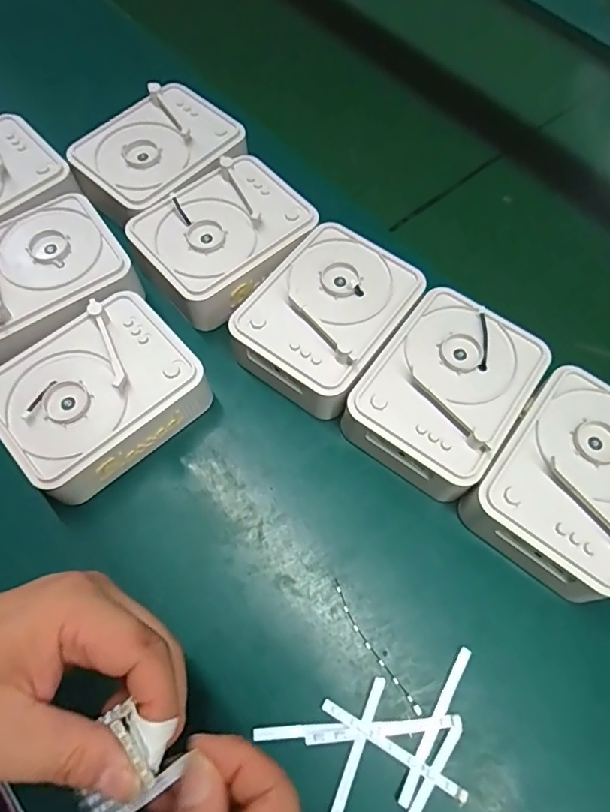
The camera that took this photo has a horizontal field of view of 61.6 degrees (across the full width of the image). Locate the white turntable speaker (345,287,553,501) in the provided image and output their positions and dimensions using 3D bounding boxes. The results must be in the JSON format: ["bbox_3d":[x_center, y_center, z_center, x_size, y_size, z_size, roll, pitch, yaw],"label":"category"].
[{"bbox_3d":[0.095,-0.008,0.356,0.094,0.053,0.127,34,69,13],"label":"white turntable speaker"}]

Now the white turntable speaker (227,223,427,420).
[{"bbox_3d":[0.017,-0.064,0.377,0.100,0.053,0.125,40,70,16],"label":"white turntable speaker"}]

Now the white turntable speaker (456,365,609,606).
[{"bbox_3d":[0.172,0.049,0.332,0.096,0.045,0.129,36,69,14],"label":"white turntable speaker"}]

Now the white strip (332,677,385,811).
[{"bbox_3d":[0.027,0.197,0.283,0.007,0.004,0.088,22,66,8],"label":"white strip"}]

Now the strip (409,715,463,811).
[{"bbox_3d":[0.063,0.215,0.278,0.008,0.005,0.091,32,68,13],"label":"strip"}]

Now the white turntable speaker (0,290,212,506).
[{"bbox_3d":[-0.140,-0.006,0.351,0.126,0.048,0.100,-38,71,-17],"label":"white turntable speaker"}]

